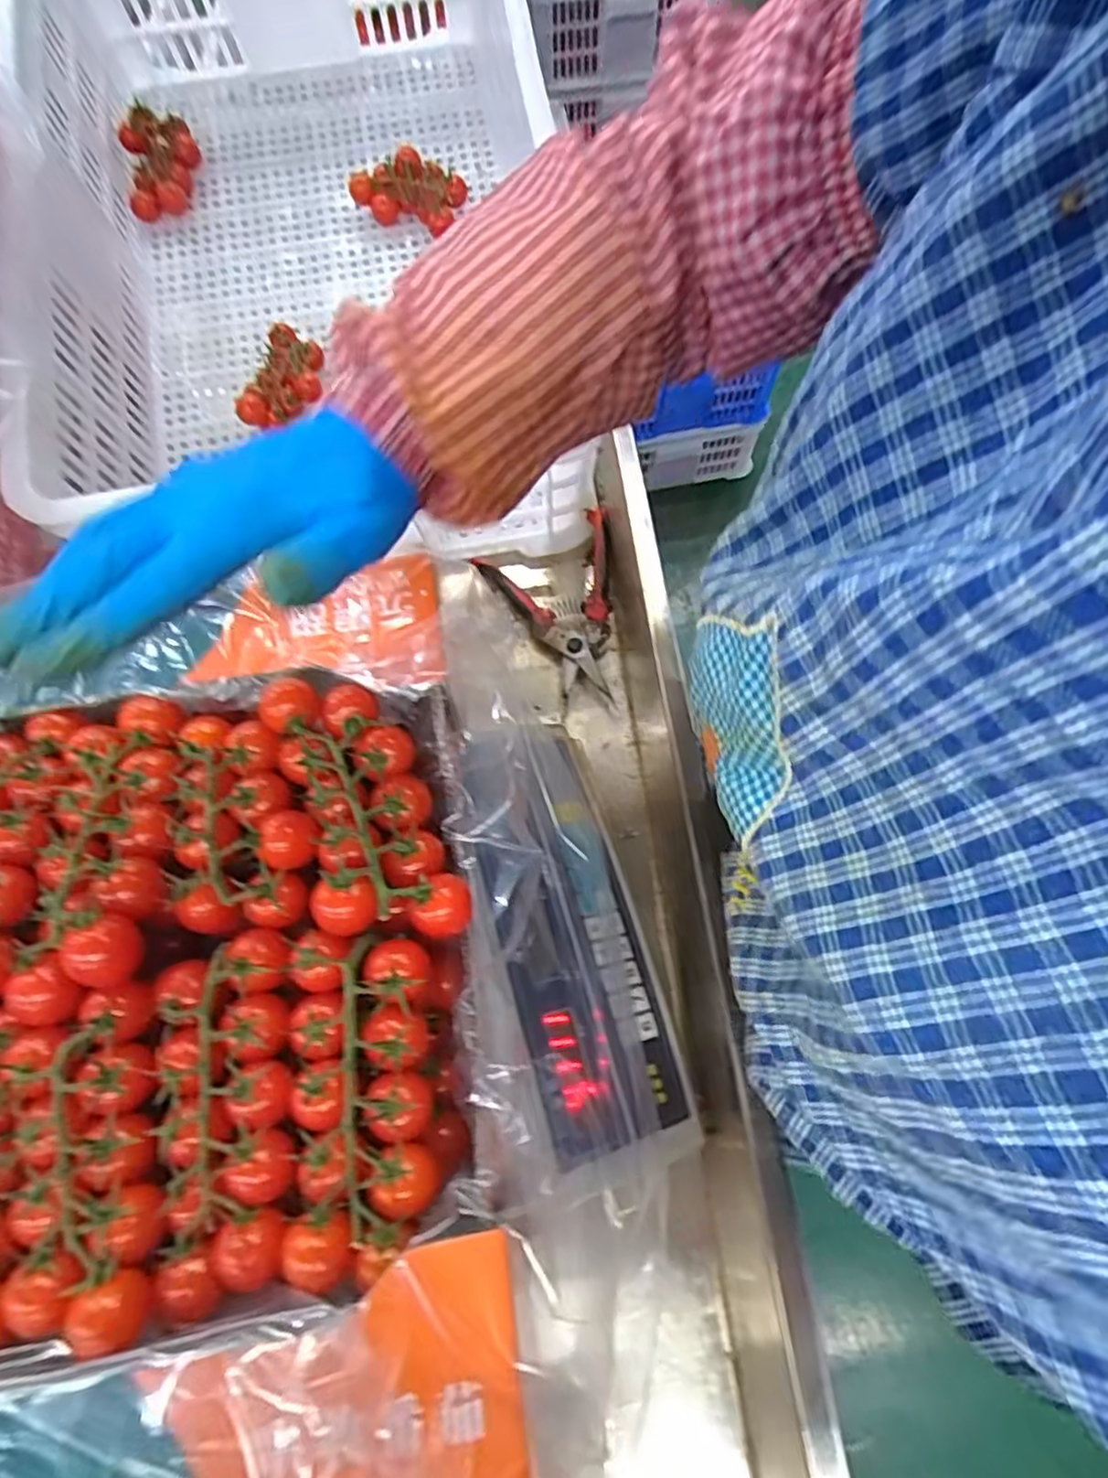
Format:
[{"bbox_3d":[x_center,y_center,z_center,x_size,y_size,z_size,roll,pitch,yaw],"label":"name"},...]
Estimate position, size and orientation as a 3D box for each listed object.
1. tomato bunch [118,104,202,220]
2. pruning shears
[{"bbox_3d":[-0.386,-0.558,0.675,0.066,0.056,0.065,-8,65,-1],"label":"tomato bunch"},{"bbox_3d":[0.015,-0.113,0.588,0.115,0.030,0.162,-21,66,-7],"label":"pruning shears"}]

